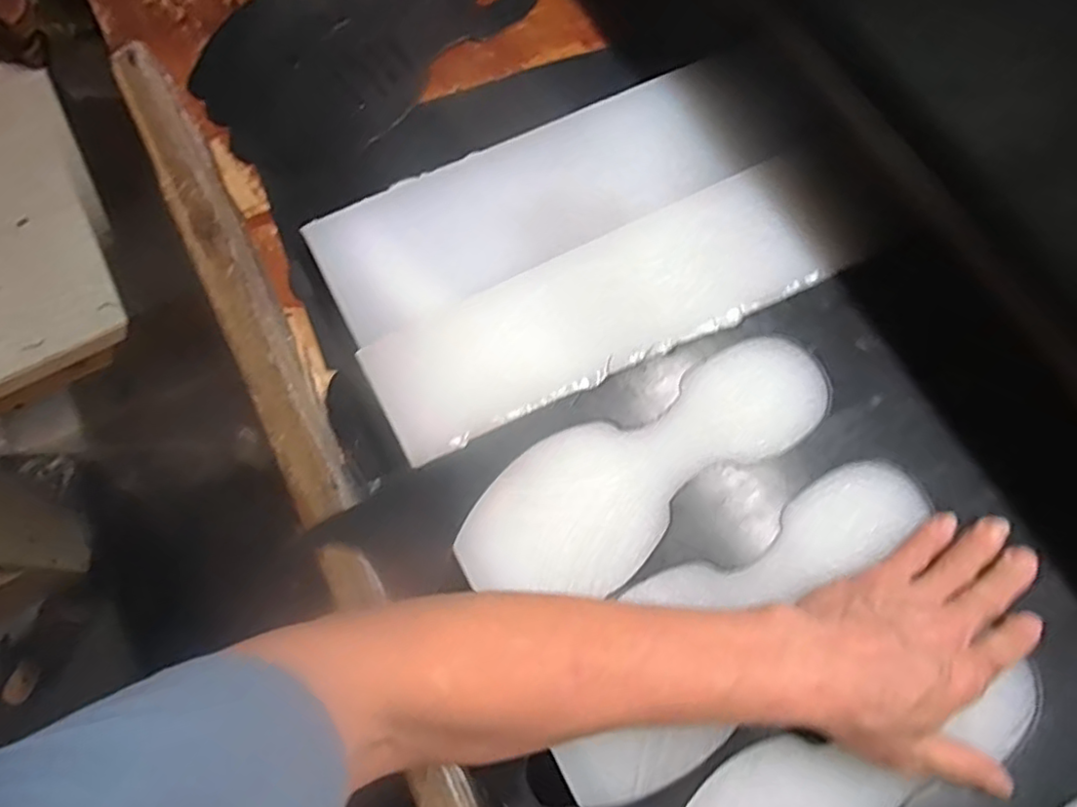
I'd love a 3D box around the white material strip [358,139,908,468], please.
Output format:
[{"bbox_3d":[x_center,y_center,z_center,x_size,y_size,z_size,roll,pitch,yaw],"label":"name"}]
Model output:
[{"bbox_3d":[0.073,-0.081,0.445,0.385,0.012,0.104,-28,74,-10],"label":"white material strip"}]

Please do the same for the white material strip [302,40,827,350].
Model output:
[{"bbox_3d":[0.022,-0.174,0.488,0.389,0.012,0.103,-27,84,-9],"label":"white material strip"}]

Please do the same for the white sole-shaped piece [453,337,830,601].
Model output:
[{"bbox_3d":[0.072,0.037,0.409,0.259,0.009,0.094,-33,75,-12],"label":"white sole-shaped piece"}]

